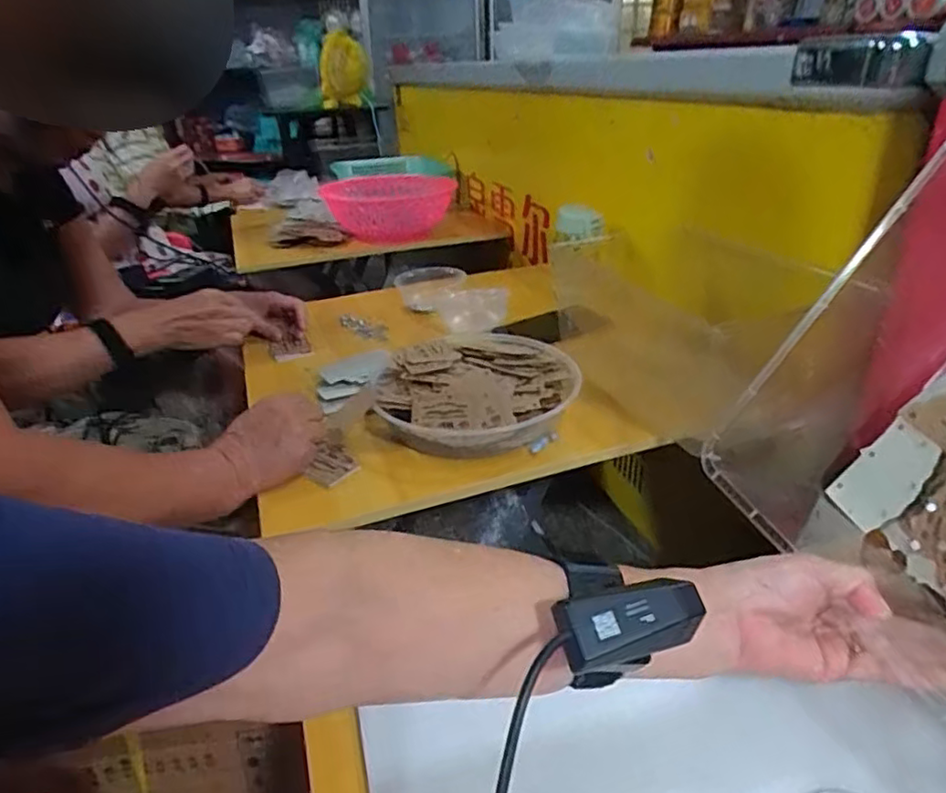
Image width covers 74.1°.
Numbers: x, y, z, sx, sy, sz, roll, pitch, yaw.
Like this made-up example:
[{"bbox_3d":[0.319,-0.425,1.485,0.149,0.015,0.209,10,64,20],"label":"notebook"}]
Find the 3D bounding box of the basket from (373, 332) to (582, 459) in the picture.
[{"bbox_3d":[0.003,-0.011,0.746,0.225,0.071,0.246,-3,29,2],"label":"basket"}]

